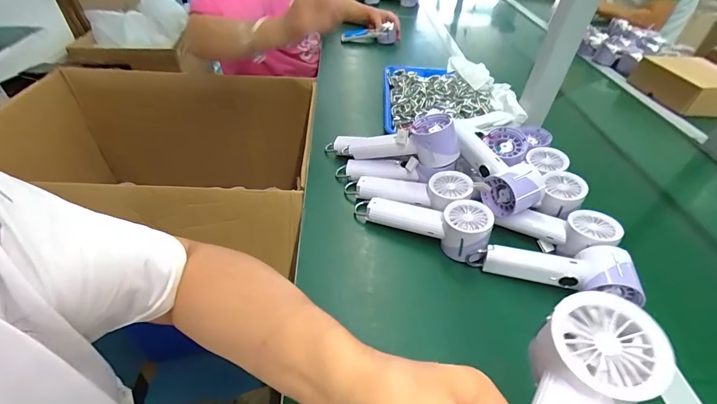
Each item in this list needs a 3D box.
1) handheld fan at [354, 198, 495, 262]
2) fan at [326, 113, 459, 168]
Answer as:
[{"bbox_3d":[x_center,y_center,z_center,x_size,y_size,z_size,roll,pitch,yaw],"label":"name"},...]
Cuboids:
[{"bbox_3d":[0.089,0.030,0.502,0.197,0.059,0.060,10,42,26],"label":"handheld fan"},{"bbox_3d":[0.042,-0.094,0.573,0.239,0.064,0.053,2,37,34],"label":"fan"}]

